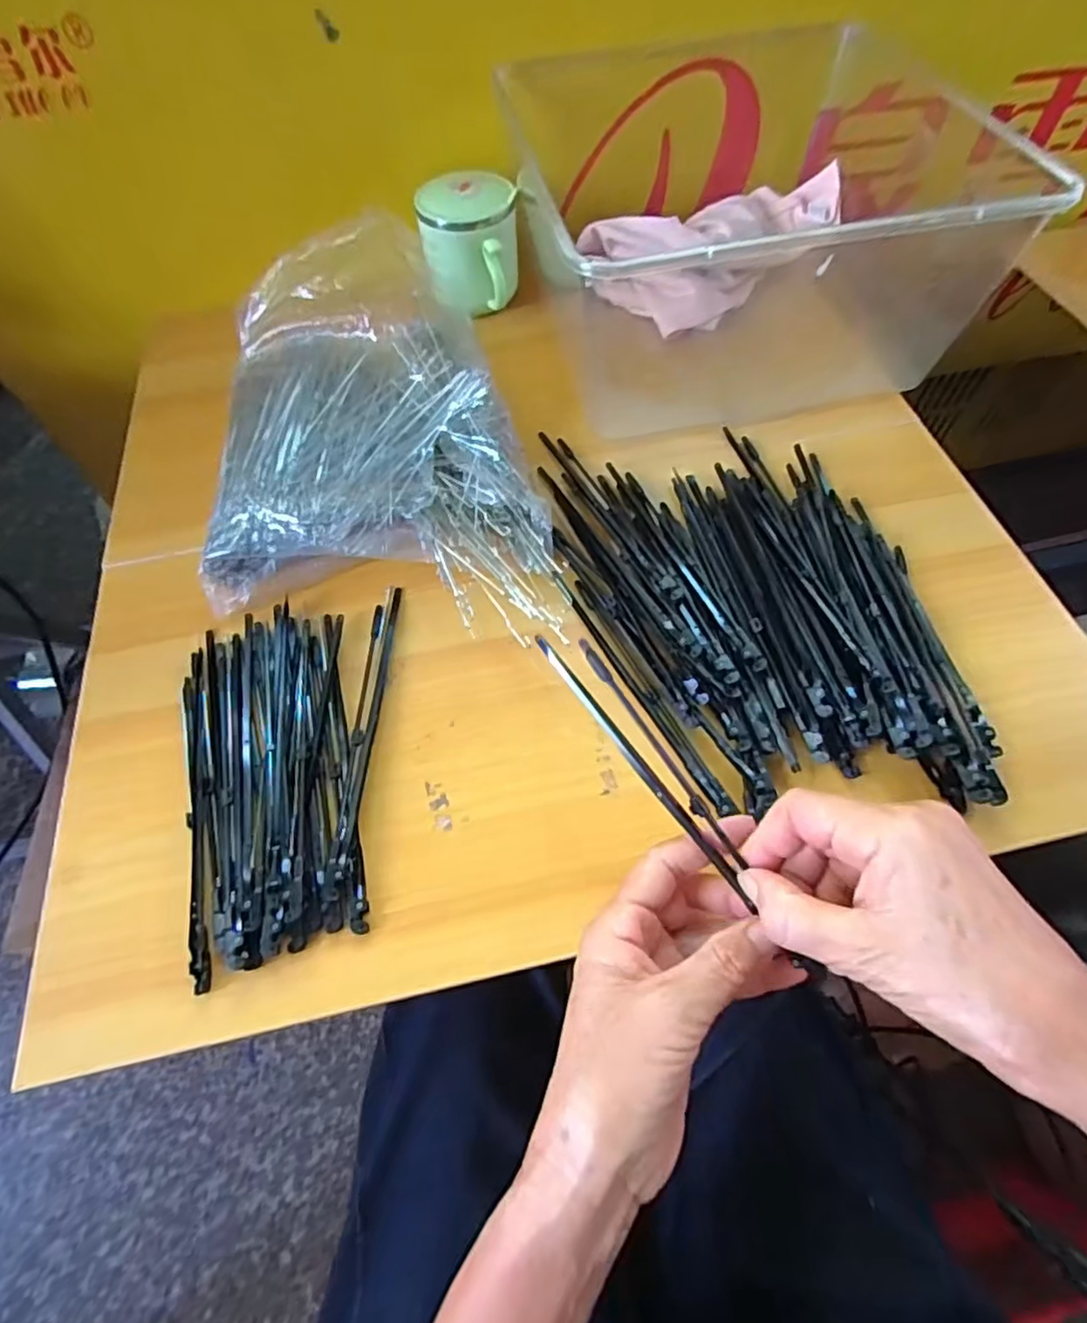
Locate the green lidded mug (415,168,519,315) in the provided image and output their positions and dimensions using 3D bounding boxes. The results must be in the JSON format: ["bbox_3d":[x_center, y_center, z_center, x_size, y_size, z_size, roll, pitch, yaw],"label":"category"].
[{"bbox_3d":[-0.059,-0.335,0.502,0.077,0.078,0.067,-7,62,-3],"label":"green lidded mug"}]

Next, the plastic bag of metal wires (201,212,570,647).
[{"bbox_3d":[-0.110,-0.158,0.413,0.221,0.070,0.293,-3,63,-1],"label":"plastic bag of metal wires"}]

